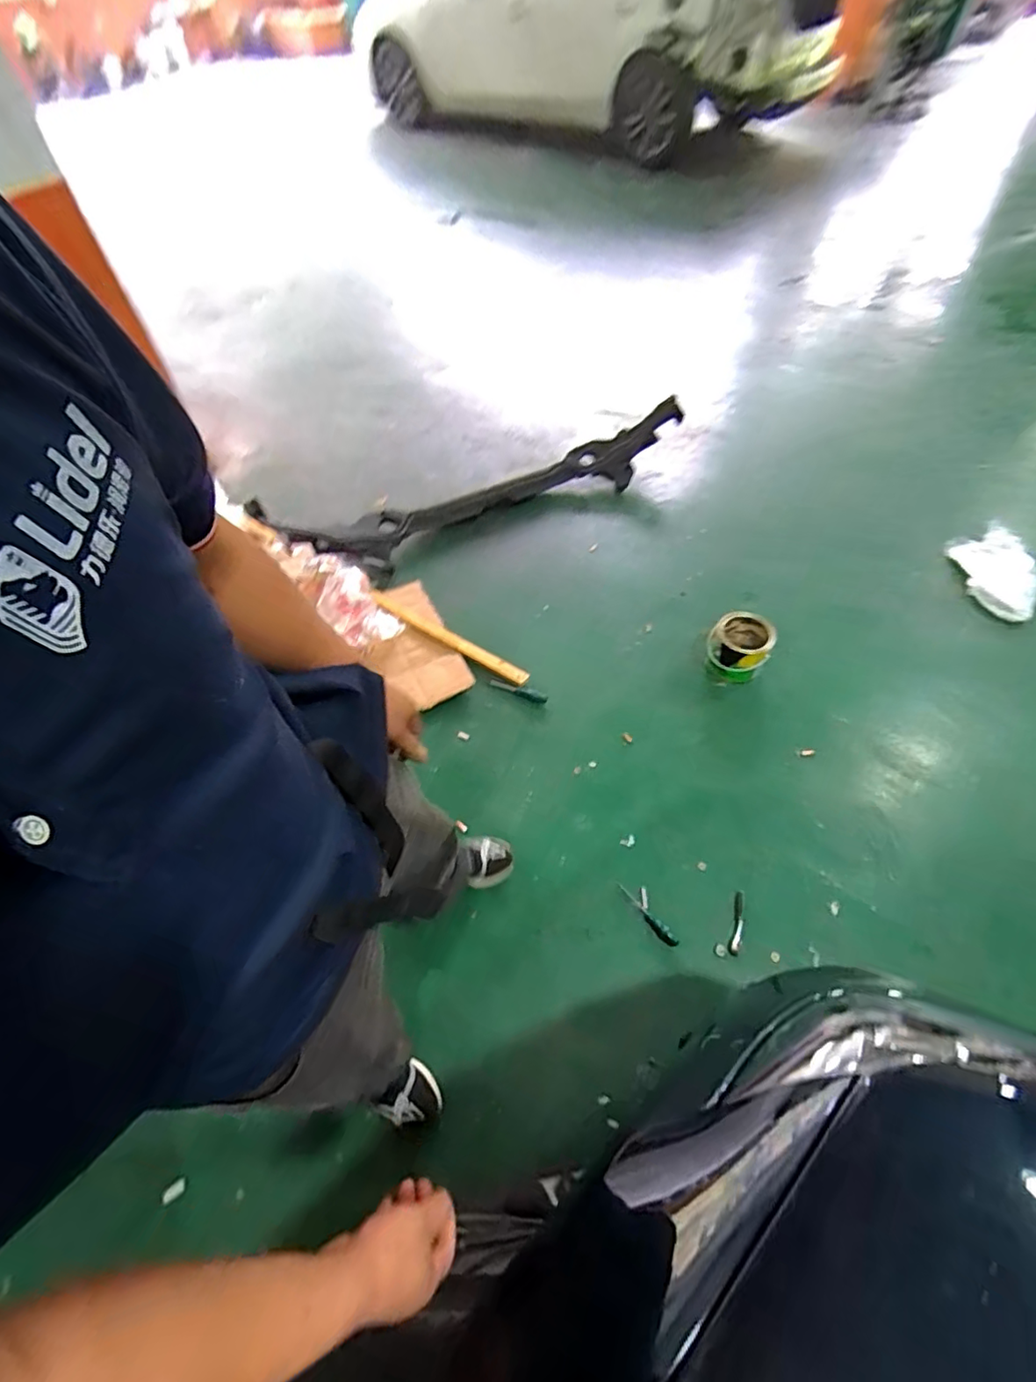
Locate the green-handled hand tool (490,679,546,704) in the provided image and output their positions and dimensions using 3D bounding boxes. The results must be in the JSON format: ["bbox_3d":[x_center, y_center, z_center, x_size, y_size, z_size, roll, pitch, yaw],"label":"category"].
[{"bbox_3d":[0.003,-0.001,1.737,0.186,0.018,0.033,20,59,15],"label":"green-handled hand tool"}]

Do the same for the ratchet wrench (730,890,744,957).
[{"bbox_3d":[0.506,0.536,1.317,0.023,0.018,0.143,15,58,12],"label":"ratchet wrench"}]

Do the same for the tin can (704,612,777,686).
[{"bbox_3d":[0.652,-0.121,1.713,0.170,0.160,0.181,22,59,15],"label":"tin can"}]

